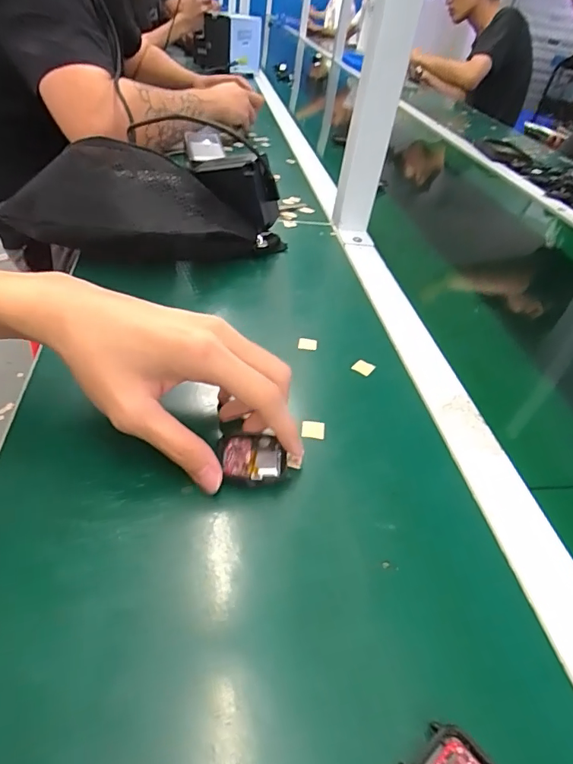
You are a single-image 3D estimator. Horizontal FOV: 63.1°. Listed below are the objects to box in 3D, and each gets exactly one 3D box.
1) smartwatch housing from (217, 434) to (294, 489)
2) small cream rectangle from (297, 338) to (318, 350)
[{"bbox_3d":[-0.021,0.050,0.299,0.042,0.009,0.038,-6,41,-15],"label":"smartwatch housing"},{"bbox_3d":[0.019,-0.033,0.413,0.017,0.005,0.010,9,40,-2],"label":"small cream rectangle"}]

